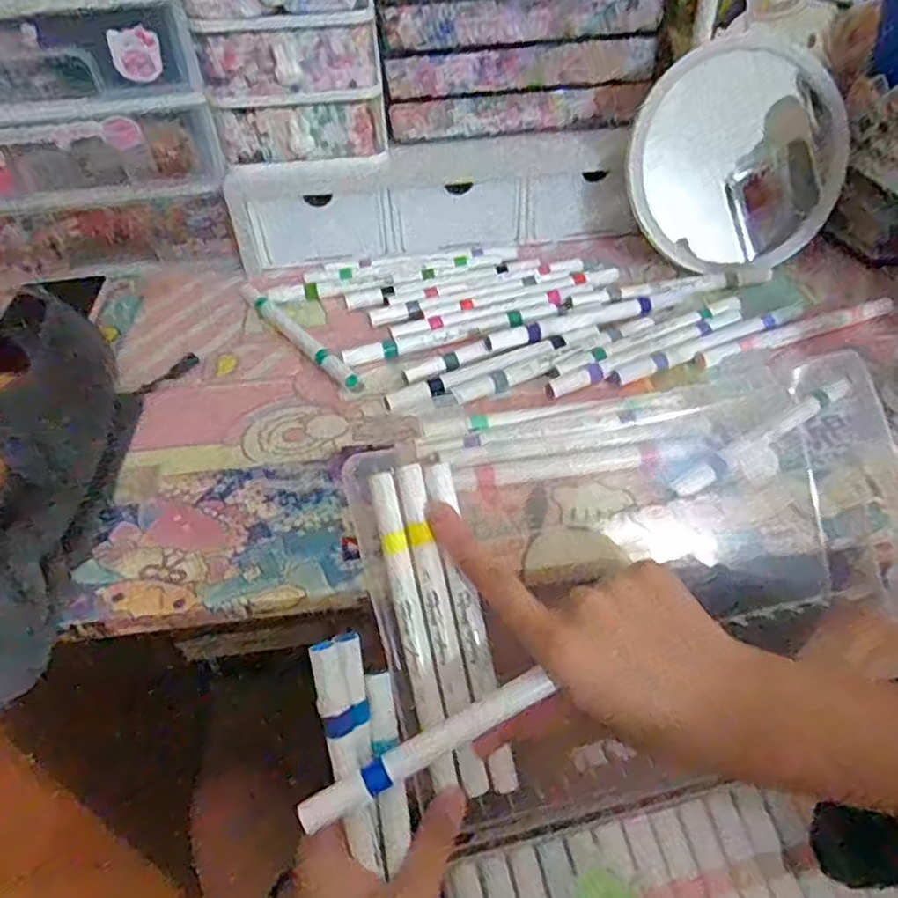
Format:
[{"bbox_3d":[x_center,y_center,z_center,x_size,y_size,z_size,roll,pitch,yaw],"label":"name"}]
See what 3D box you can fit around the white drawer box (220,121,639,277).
[{"bbox_3d":[-0.013,-0.217,0.561,0.335,0.066,0.086,-11,46,-6],"label":"white drawer box"}]

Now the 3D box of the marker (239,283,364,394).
[{"bbox_3d":[-0.116,-0.091,0.490,0.013,0.011,0.175,-29,49,-26],"label":"marker"}]

